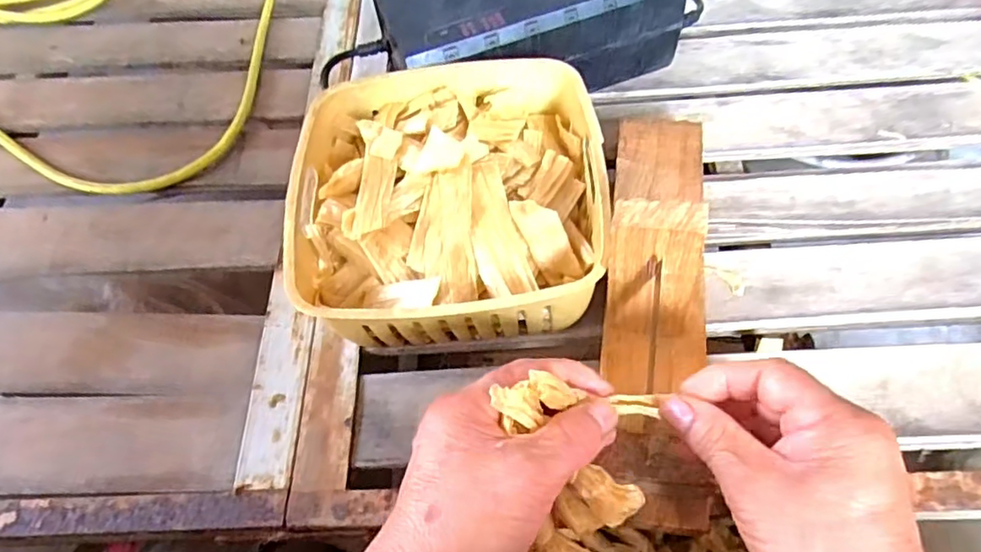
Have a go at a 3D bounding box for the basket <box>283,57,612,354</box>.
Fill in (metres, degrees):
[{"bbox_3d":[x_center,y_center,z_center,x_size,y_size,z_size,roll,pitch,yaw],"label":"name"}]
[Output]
[{"bbox_3d":[-0.027,-0.046,0.396,0.187,0.082,0.187,-5,59,-3],"label":"basket"}]

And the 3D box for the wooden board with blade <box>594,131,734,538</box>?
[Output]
[{"bbox_3d":[0.099,-0.015,0.343,0.060,0.123,0.270,6,59,9],"label":"wooden board with blade"}]

